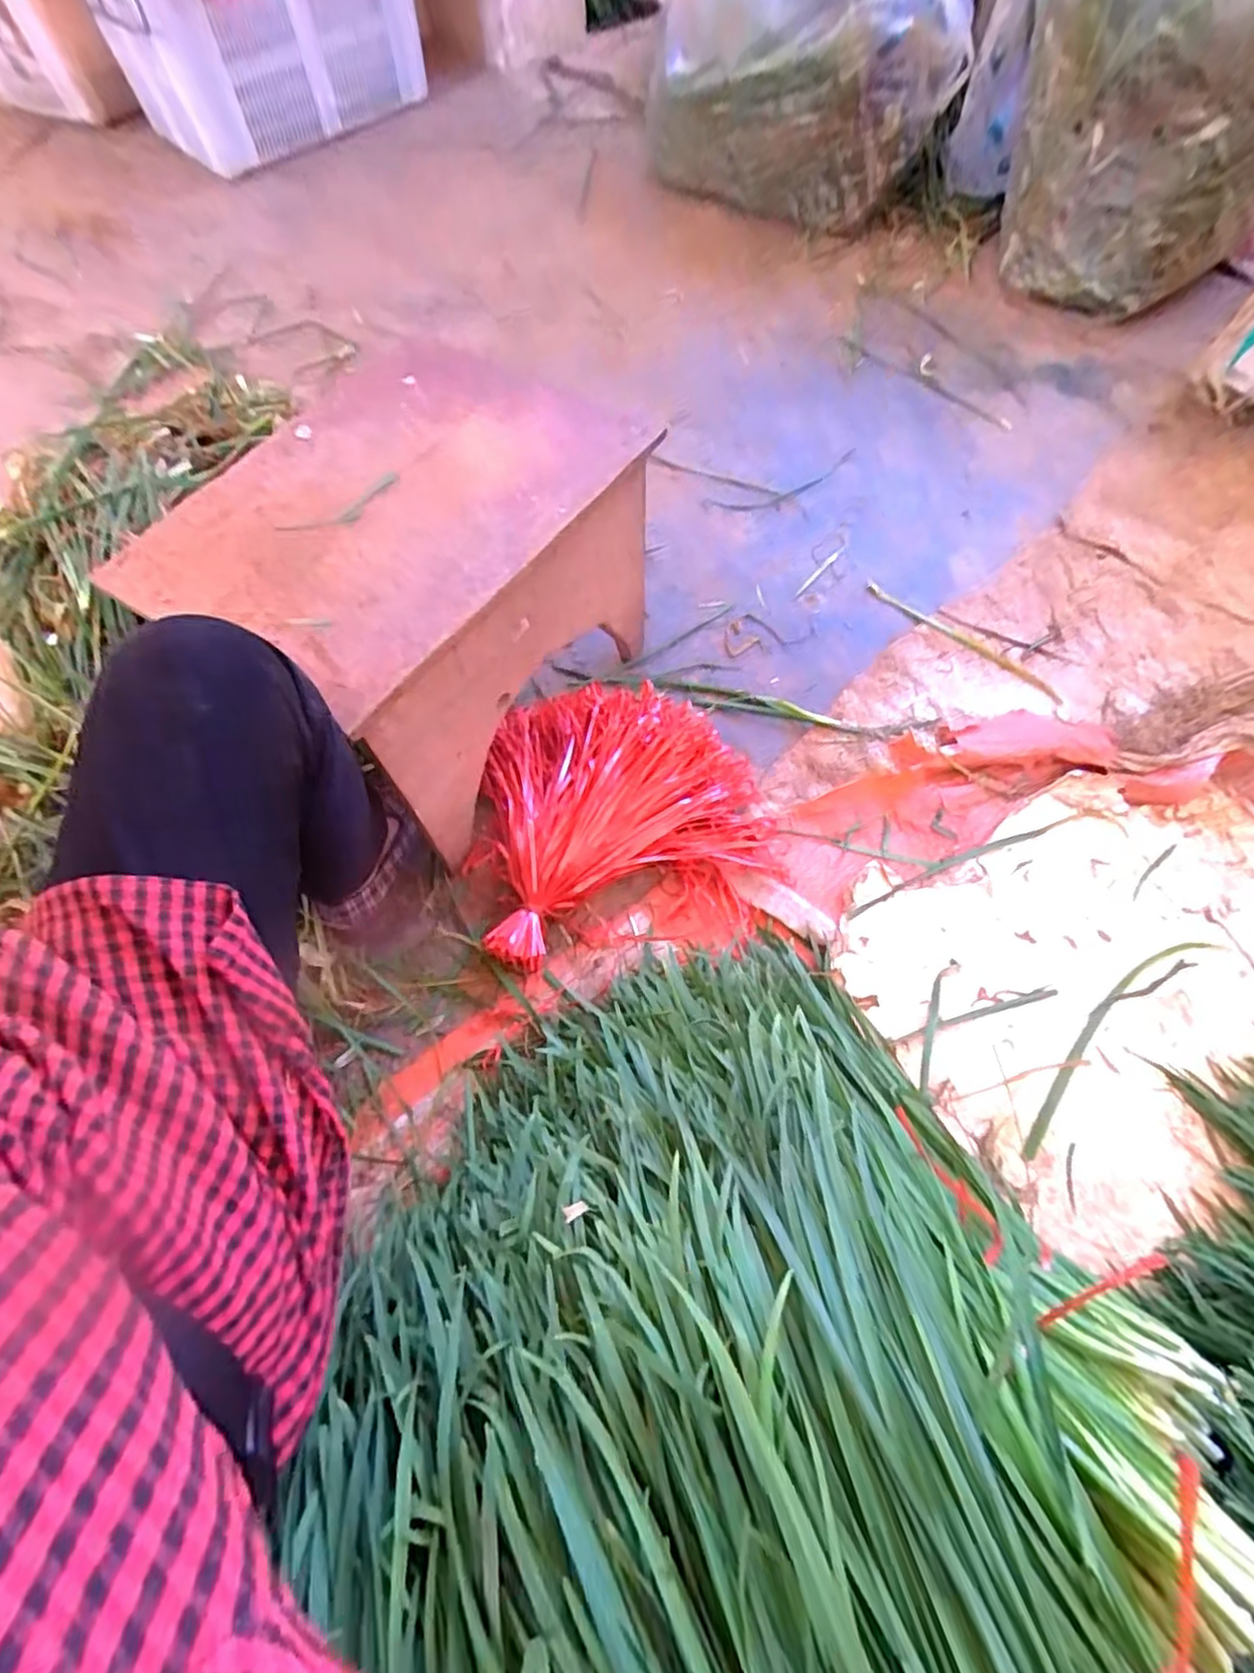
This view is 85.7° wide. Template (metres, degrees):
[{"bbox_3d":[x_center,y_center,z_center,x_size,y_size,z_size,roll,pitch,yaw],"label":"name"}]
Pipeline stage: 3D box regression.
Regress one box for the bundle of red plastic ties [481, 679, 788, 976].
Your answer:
[{"bbox_3d":[-0.002,-0.030,0.797,0.330,0.078,0.333,-4,62,0],"label":"bundle of red plastic ties"}]

